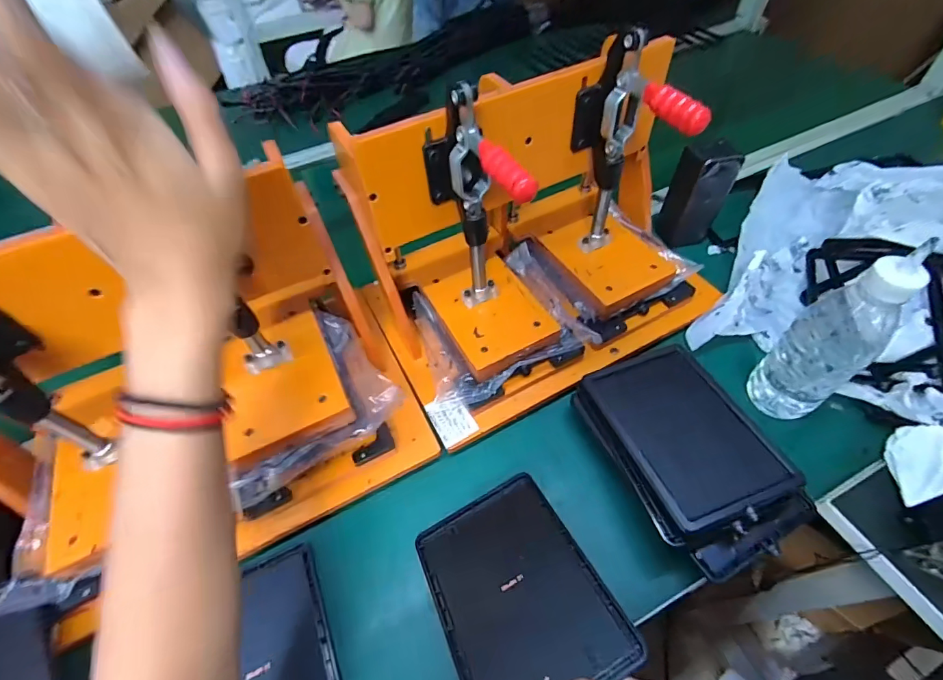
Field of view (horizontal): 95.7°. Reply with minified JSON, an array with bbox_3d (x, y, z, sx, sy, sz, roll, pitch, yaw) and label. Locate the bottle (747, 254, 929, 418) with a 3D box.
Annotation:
[{"bbox_3d":[0.316,0.002,0.375,0.055,0.183,0.060,-32,57,-18],"label":"bottle"}]

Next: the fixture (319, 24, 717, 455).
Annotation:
[{"bbox_3d":[0.070,-0.113,0.437,0.362,0.243,0.246,-29,56,-16],"label":"fixture"}]

